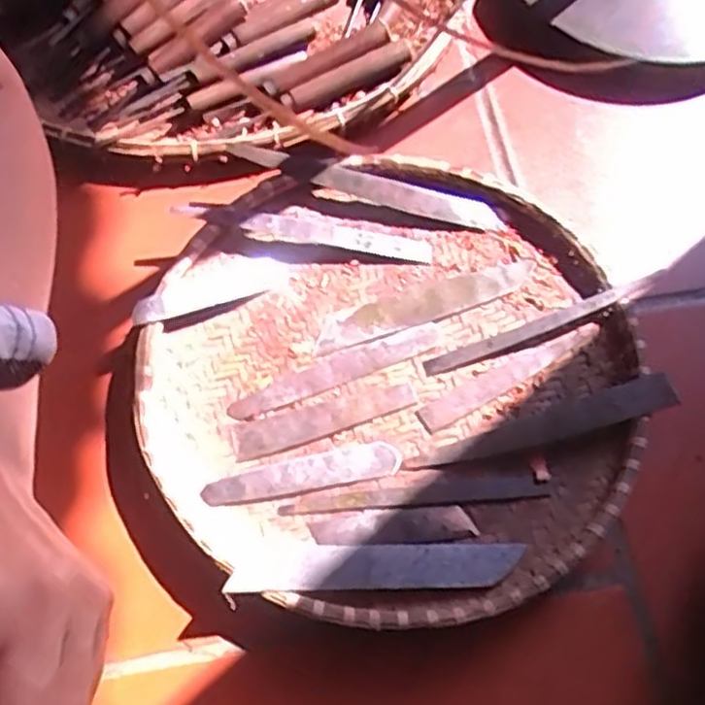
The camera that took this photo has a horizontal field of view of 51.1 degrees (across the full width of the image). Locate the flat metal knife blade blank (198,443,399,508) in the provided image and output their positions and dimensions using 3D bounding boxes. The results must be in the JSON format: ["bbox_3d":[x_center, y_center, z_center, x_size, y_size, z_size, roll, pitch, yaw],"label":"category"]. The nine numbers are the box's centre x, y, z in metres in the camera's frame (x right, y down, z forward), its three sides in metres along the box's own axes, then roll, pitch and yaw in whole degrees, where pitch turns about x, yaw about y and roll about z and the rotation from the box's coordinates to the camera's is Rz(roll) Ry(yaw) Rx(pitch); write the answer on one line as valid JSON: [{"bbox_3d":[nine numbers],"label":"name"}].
[{"bbox_3d":[-0.033,0.081,0.493,0.129,0.009,0.022,-11,68,-5],"label":"flat metal knife blade blank"}]

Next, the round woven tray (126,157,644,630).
[{"bbox_3d":[0.025,0.014,0.512,0.327,0.036,0.318,1,65,-1],"label":"round woven tray"}]

